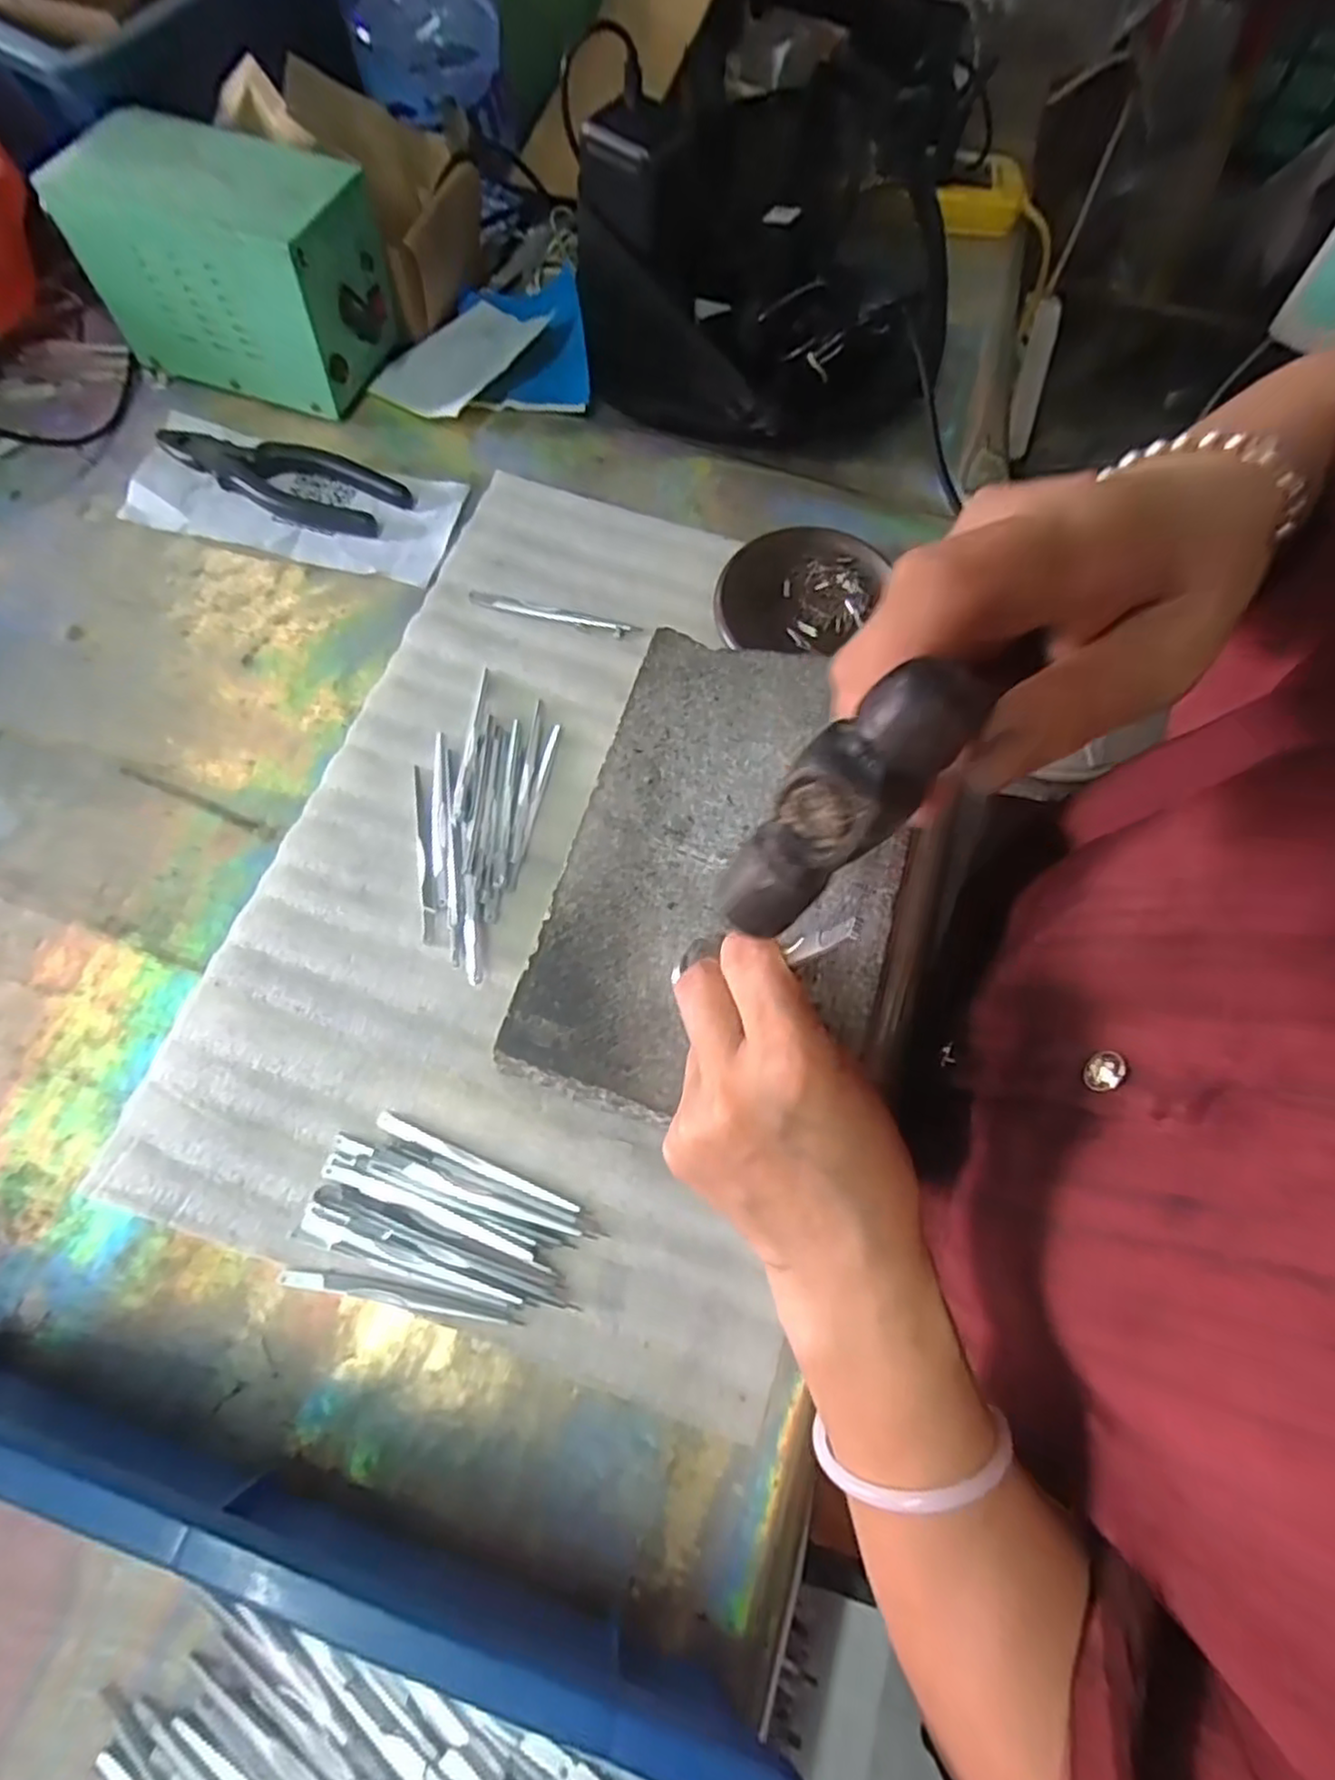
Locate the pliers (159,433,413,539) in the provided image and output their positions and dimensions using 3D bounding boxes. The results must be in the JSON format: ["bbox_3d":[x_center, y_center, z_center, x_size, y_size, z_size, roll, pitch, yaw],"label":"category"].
[{"bbox_3d":[-0.253,-0.270,0.466,0.166,0.012,0.052,18,71,6],"label":"pliers"}]

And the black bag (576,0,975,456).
[{"bbox_3d":[0.094,-0.529,0.507,0.226,0.111,0.430,12,70,4],"label":"black bag"}]

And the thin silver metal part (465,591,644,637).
[{"bbox_3d":[-0.070,-0.169,0.438,0.106,0.004,0.011,14,71,4],"label":"thin silver metal part"}]

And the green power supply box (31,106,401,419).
[{"bbox_3d":[-0.276,-0.396,0.459,0.167,0.109,0.092,14,70,4],"label":"green power supply box"}]

